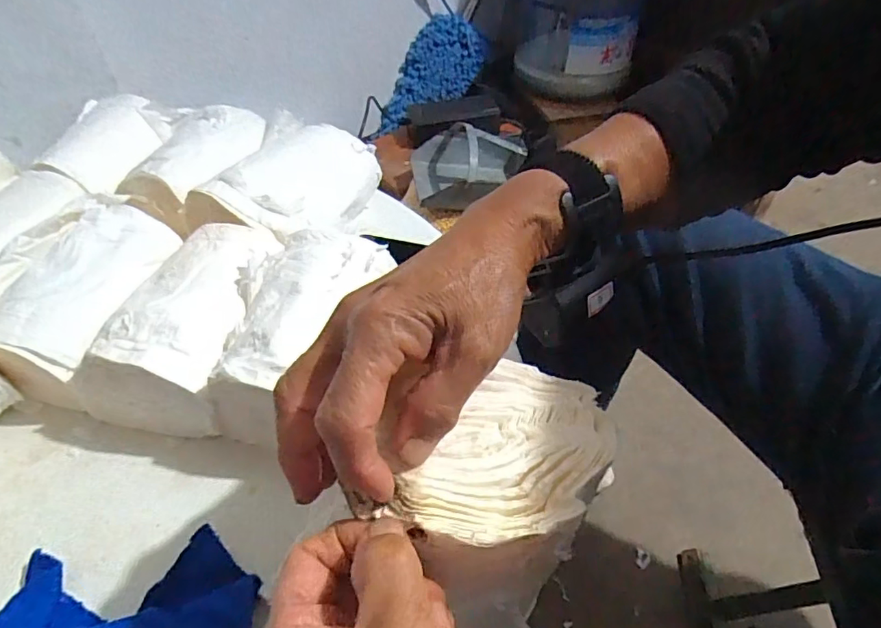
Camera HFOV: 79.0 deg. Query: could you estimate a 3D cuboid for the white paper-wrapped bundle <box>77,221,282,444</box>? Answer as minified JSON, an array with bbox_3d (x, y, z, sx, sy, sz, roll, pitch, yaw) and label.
[{"bbox_3d":[-0.197,0.008,0.448,0.113,0.085,0.178,8,48,8],"label":"white paper-wrapped bundle"}]

